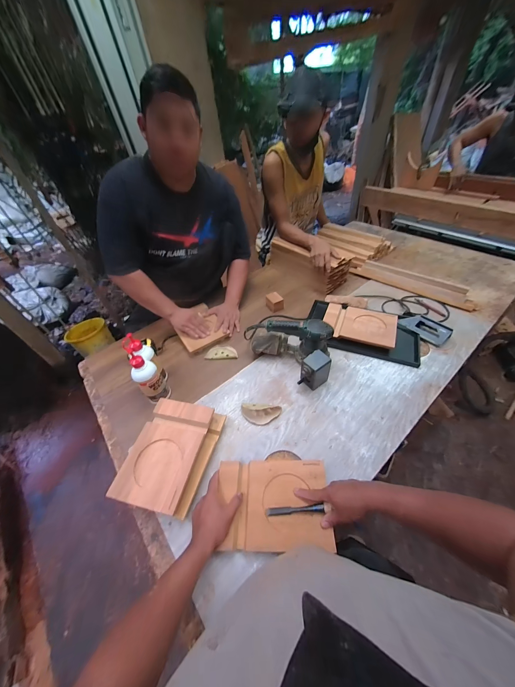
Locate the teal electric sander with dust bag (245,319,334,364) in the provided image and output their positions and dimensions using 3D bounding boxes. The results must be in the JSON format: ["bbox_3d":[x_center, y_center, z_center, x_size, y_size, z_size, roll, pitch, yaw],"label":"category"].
[{"bbox_3d":[0.111,-0.007,0.815,0.257,0.157,0.108,13,48,19],"label":"teal electric sander with dust bag"}]

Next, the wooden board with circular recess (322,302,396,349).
[{"bbox_3d":[0.376,-0.075,0.893,0.249,0.024,0.165,14,50,20],"label":"wooden board with circular recess"}]

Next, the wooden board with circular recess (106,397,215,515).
[{"bbox_3d":[-0.231,0.261,0.608,0.166,0.023,0.250,7,46,13],"label":"wooden board with circular recess"}]

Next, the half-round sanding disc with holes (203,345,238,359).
[{"bbox_3d":[-0.134,0.031,0.907,0.116,0.021,0.065,-4,45,3],"label":"half-round sanding disc with holes"}]

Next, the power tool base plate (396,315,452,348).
[{"bbox_3d":[0.597,-0.055,0.871,0.072,0.050,0.163,-27,48,-19],"label":"power tool base plate"}]

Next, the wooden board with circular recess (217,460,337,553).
[{"bbox_3d":[0.034,0.355,0.543,0.240,0.021,0.168,-2,45,4],"label":"wooden board with circular recess"}]

